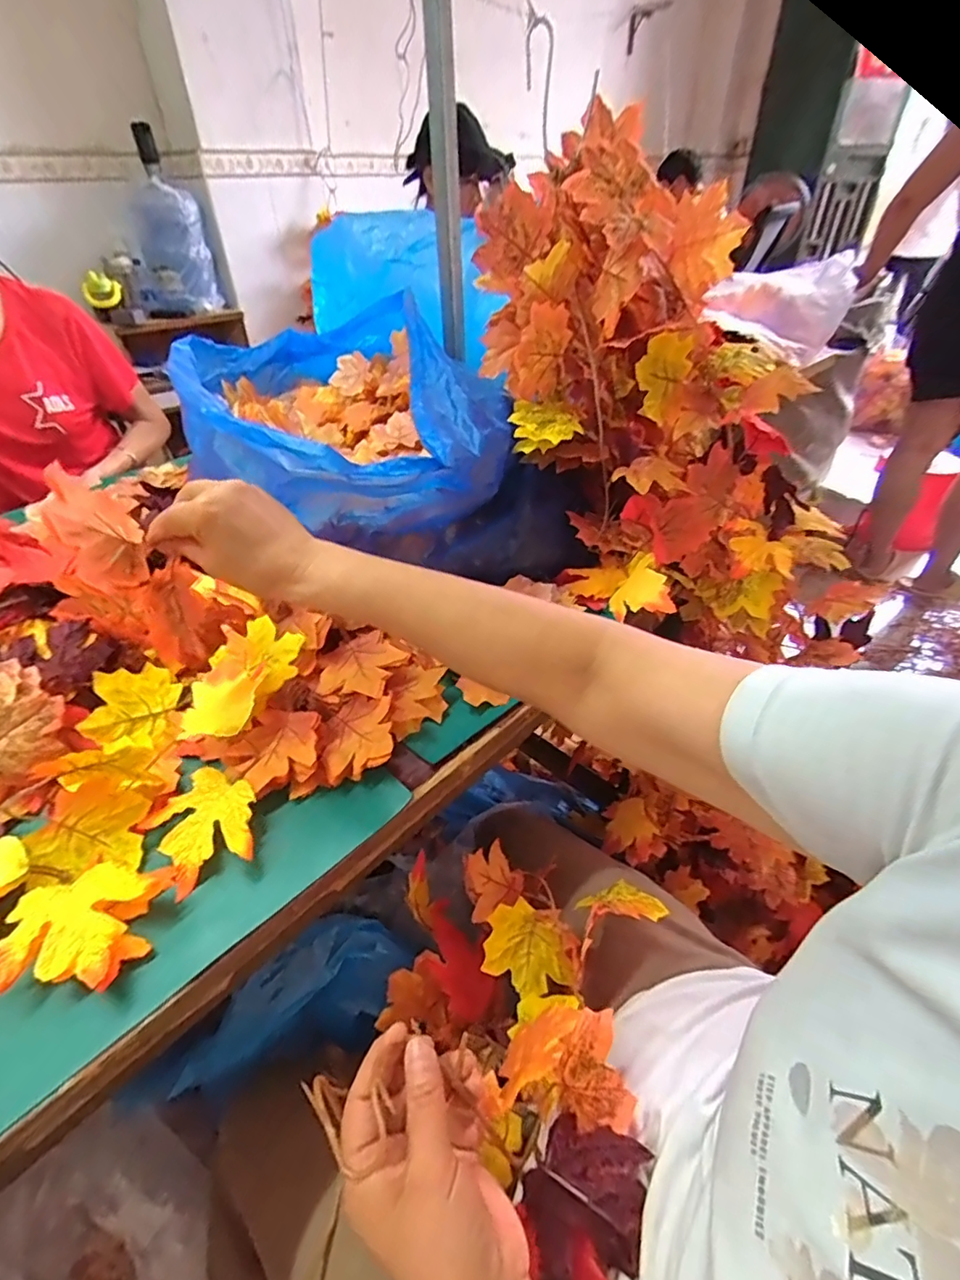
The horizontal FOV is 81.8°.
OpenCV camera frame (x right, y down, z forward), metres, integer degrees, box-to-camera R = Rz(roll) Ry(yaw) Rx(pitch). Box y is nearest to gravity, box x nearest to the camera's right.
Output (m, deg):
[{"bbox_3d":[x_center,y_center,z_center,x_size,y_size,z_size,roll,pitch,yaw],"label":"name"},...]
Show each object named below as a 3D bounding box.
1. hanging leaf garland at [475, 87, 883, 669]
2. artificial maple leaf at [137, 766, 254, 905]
[{"bbox_3d":[0.210,-0.216,0.628,0.278,0.637,0.230,-40,14,-37],"label":"hanging leaf garland"},{"bbox_3d":[-0.211,0.146,0.431,0.075,0.027,0.089,-29,47,-29],"label":"artificial maple leaf"}]

